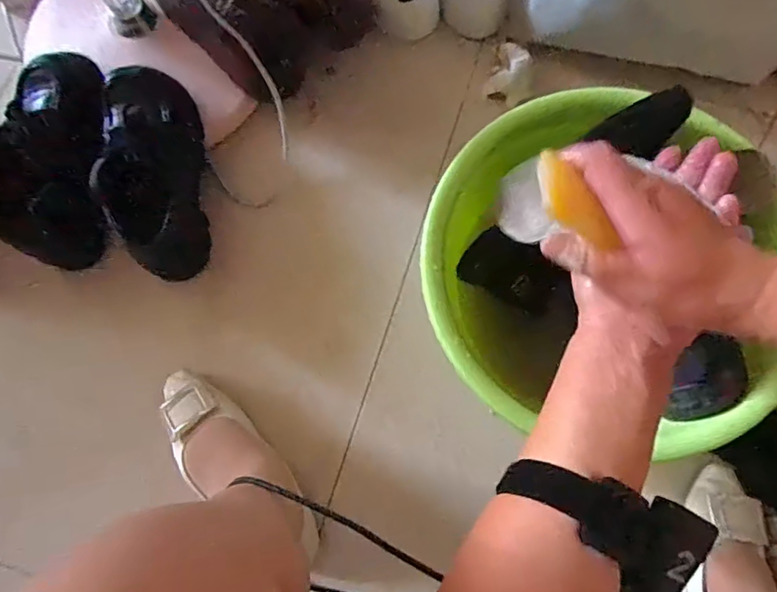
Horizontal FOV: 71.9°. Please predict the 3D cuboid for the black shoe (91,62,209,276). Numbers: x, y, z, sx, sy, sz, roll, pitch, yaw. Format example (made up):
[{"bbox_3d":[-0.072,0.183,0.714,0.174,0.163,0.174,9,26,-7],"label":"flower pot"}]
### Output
[{"bbox_3d":[-0.274,-0.144,0.628,0.095,0.094,0.248,-4,96,0],"label":"black shoe"}]

